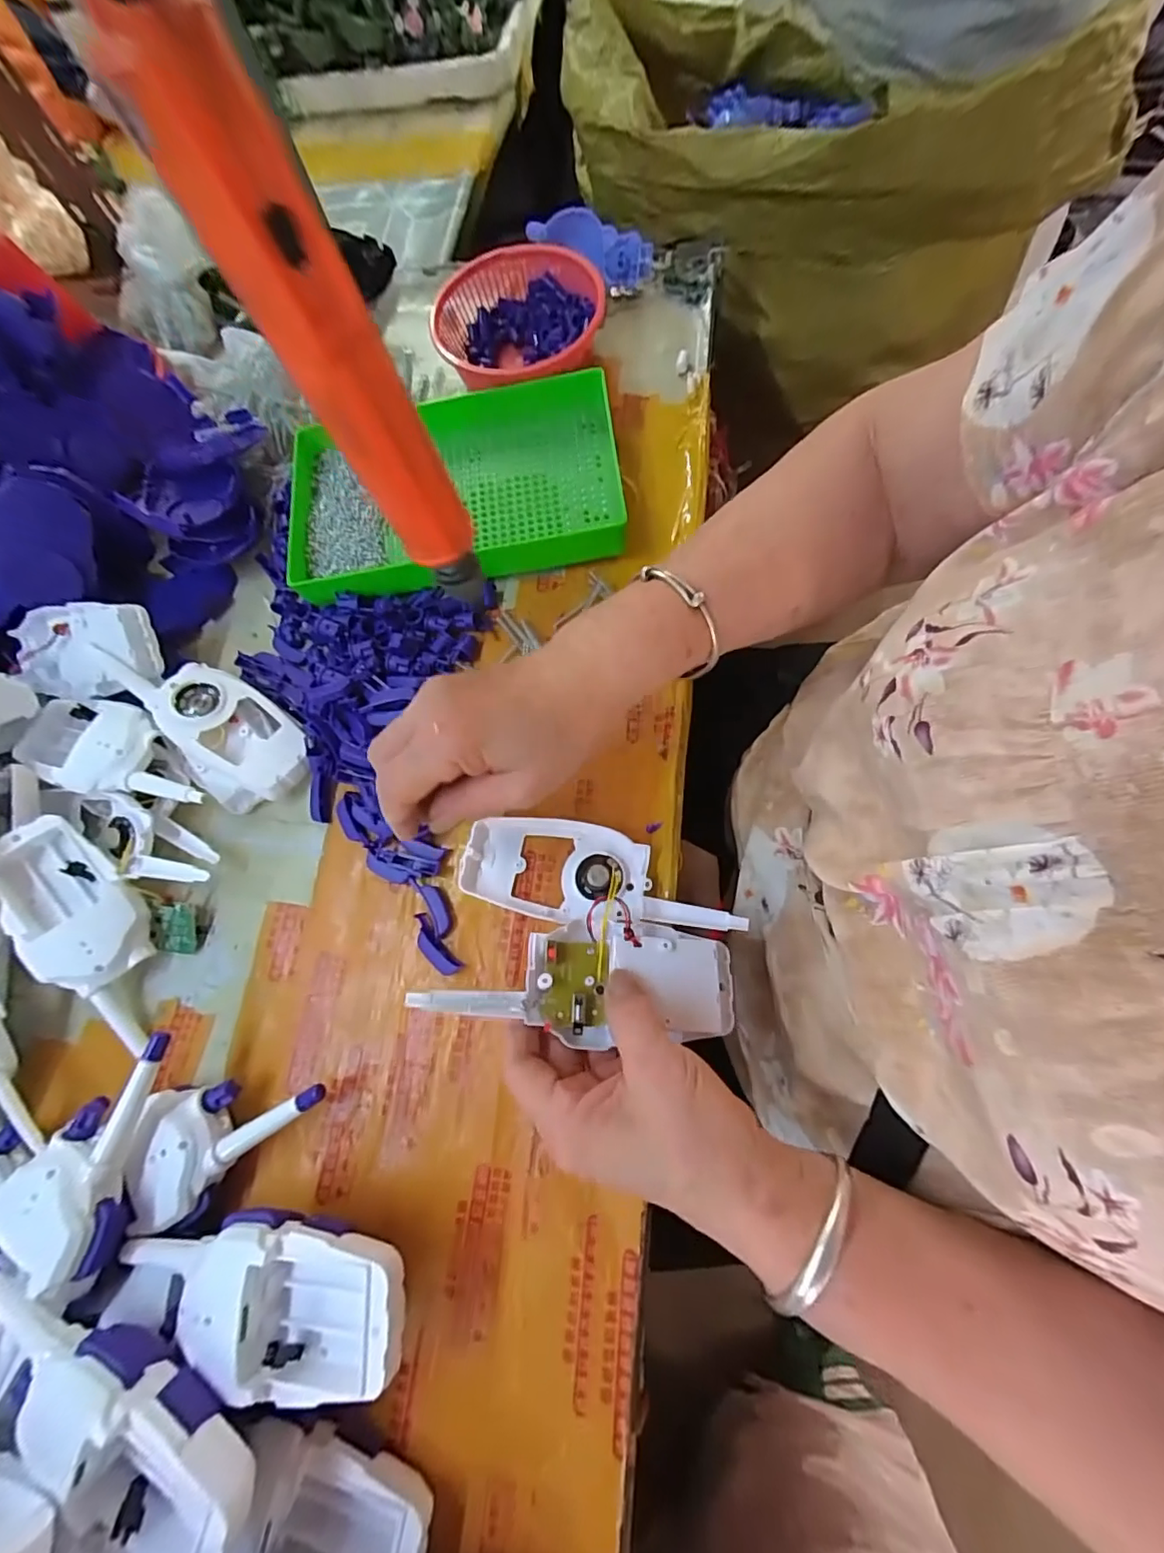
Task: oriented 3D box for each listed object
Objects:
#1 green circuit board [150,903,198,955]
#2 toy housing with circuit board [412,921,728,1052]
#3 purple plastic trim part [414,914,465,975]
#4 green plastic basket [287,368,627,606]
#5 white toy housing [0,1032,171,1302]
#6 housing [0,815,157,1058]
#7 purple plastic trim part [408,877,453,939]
[{"bbox_3d":[-0.264,0.099,0.374,0.027,0.005,0.031,0,94,2],"label":"green circuit board"},{"bbox_3d":[0.000,0.107,0.301,0.162,0.018,0.059,-1,73,-6],"label":"toy housing with circuit board"},{"bbox_3d":[-0.090,0.102,0.348,0.014,0.006,0.042,-41,71,-7],"label":"purple plastic trim part"},{"bbox_3d":[-0.096,-0.215,0.424,0.242,0.035,0.149,-9,71,4],"label":"green plastic basket"},{"bbox_3d":[-0.257,0.190,0.296,0.060,0.031,0.111,7,73,10],"label":"white toy housing"},{"bbox_3d":[-0.304,0.099,0.362,0.060,0.036,0.155,-35,81,-20],"label":"housing"},{"bbox_3d":[-0.092,0.078,0.356,0.013,0.004,0.042,-31,70,-3],"label":"purple plastic trim part"}]

